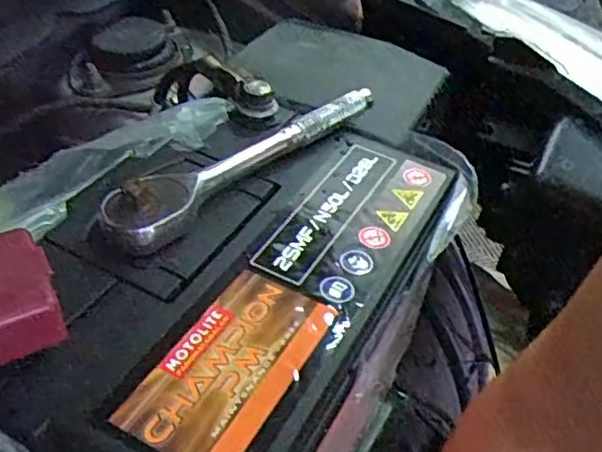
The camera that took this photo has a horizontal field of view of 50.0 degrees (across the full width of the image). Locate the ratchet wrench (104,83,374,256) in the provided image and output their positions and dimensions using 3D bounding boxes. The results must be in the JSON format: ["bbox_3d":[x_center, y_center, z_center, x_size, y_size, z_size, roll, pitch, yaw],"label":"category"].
[{"bbox_3d":[-0.025,-0.042,0.356,0.027,0.028,0.192,29,46,24],"label":"ratchet wrench"}]

